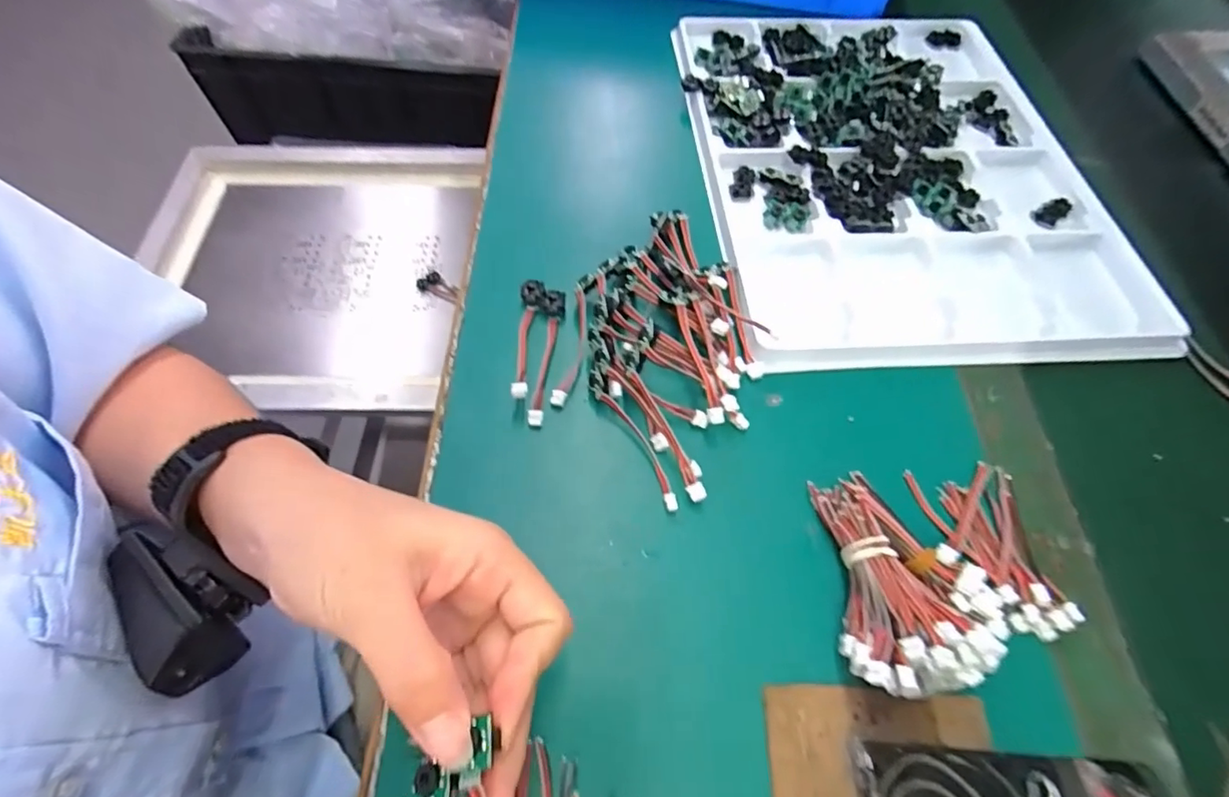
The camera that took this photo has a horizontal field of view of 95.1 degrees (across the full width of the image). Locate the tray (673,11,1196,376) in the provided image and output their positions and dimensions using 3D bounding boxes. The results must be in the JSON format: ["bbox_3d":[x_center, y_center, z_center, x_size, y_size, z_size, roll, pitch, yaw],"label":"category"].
[{"bbox_3d":[0.209,-0.187,0.423,0.282,0.020,0.361,-2,61,-3],"label":"tray"}]

